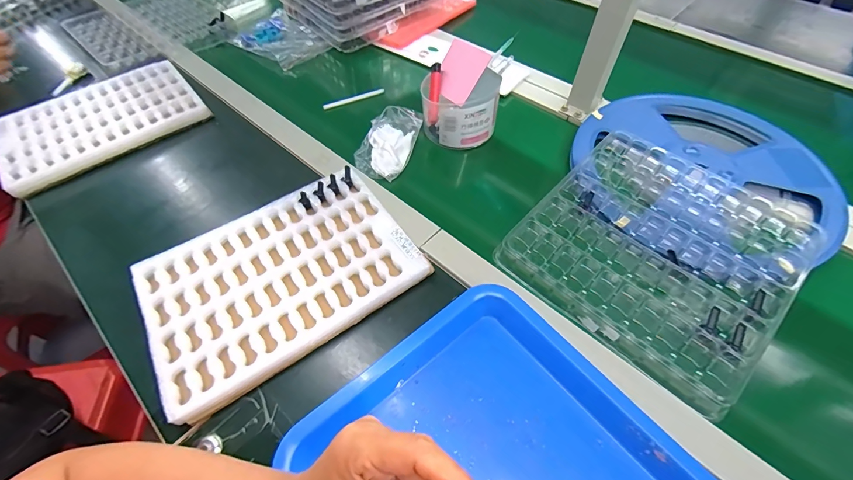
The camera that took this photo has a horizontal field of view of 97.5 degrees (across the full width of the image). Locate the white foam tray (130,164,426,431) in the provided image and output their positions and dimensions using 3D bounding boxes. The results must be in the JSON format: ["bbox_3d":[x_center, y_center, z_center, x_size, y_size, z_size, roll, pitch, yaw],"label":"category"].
[{"bbox_3d":[-0.159,0.038,0.418,0.270,0.029,0.190,-30,60,-17],"label":"white foam tray"}]

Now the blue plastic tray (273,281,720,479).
[{"bbox_3d":[0.071,0.214,0.280,0.267,0.033,0.327,-35,62,-20],"label":"blue plastic tray"}]

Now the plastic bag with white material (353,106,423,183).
[{"bbox_3d":[-0.056,-0.144,0.547,0.074,0.029,0.123,13,55,11],"label":"plastic bag with white material"}]

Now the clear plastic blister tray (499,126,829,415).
[{"bbox_3d":[0.257,0.004,0.421,0.250,0.030,0.256,38,63,25],"label":"clear plastic blister tray"}]

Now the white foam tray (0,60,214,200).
[{"bbox_3d":[-0.519,-0.193,0.602,0.274,0.034,0.187,-35,61,-22],"label":"white foam tray"}]

